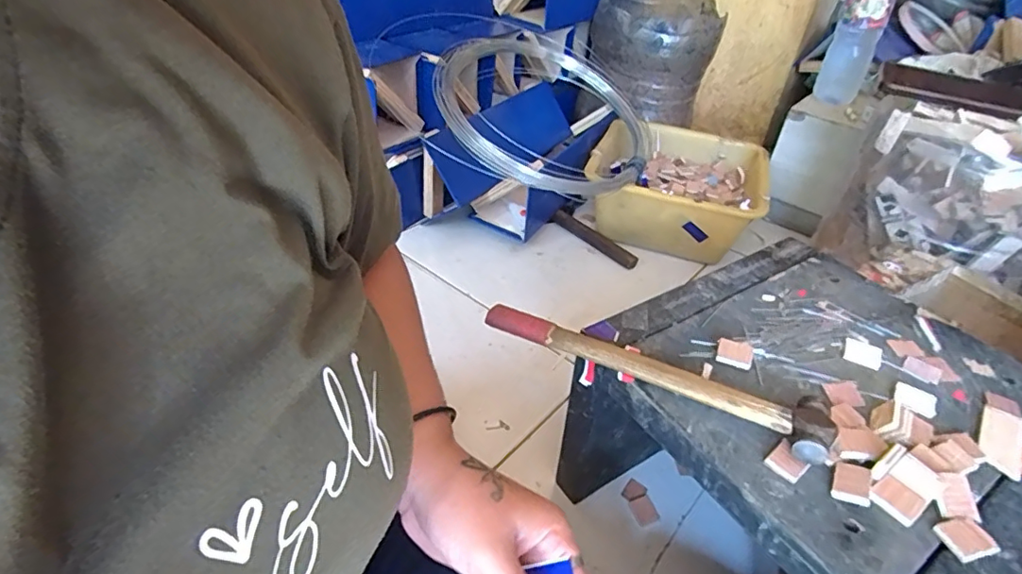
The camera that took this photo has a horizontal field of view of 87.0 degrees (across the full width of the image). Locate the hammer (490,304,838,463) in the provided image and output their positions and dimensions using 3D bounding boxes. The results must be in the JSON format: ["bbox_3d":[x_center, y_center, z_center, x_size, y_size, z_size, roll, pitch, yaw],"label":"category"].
[{"bbox_3d":[0.094,0.054,0.379,0.238,0.025,0.043,23,42,21],"label":"hammer"}]

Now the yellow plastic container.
[{"bbox_3d":[0.277,-0.167,0.924,0.276,0.115,0.264,16,40,14],"label":"yellow plastic container"}]

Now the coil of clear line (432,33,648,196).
[{"bbox_3d":[0.058,-0.280,0.871,0.354,0.080,0.380,40,52,6],"label":"coil of clear line"}]

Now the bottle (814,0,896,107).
[{"bbox_3d":[0.541,-0.399,0.839,0.073,0.215,0.067,23,42,21],"label":"bottle"}]

